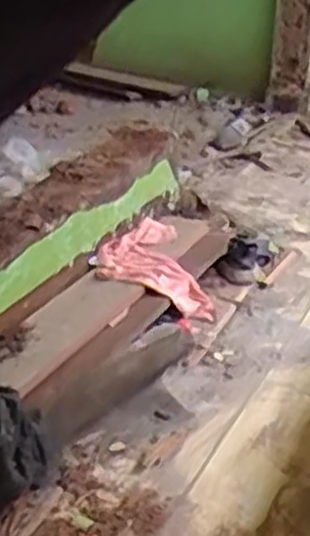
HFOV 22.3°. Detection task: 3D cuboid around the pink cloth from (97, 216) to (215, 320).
[{"bbox_3d":[-0.019,-0.001,1.575,0.203,0.082,0.324,-6,29,-14],"label":"pink cloth"}]

